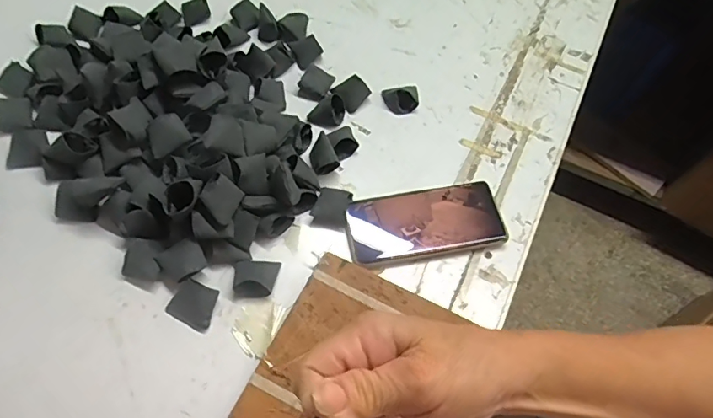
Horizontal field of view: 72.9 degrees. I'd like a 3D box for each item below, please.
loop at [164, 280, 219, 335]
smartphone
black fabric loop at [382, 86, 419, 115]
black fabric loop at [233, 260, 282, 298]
[{"bbox_3d":[-0.150,0.088,0.448,0.045,0.010,0.037,25,62,11],"label":"loop"},{"bbox_3d":[0.071,0.013,0.498,0.160,0.010,0.075,-11,66,-8],"label":"smartphone"},{"bbox_3d":[0.056,-0.135,0.581,0.041,0.023,0.039,2,60,-3],"label":"black fabric loop"},{"bbox_3d":[-0.097,0.065,0.462,0.040,0.021,0.037,9,60,2],"label":"black fabric loop"}]

